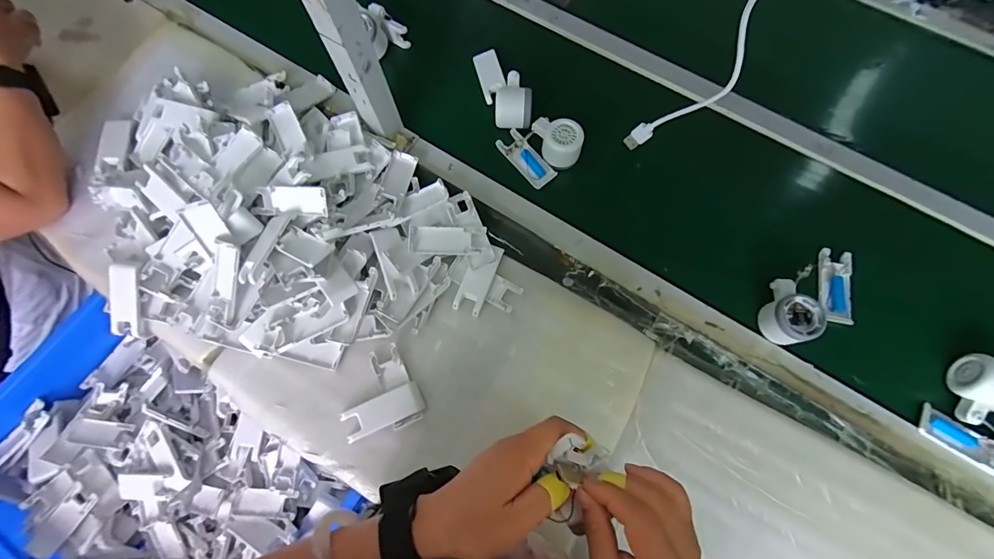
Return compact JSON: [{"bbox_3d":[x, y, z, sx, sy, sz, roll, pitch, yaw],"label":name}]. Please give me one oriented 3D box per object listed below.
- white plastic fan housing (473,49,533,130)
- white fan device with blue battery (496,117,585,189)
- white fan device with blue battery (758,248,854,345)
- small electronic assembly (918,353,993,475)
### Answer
[{"bbox_3d":[0.005,-0.309,0.668,0.062,0.045,0.164,-22,70,-3],"label":"white plastic fan housing"},{"bbox_3d":[0.067,-0.207,0.634,0.095,0.044,0.101,-37,76,-10],"label":"white fan device with blue battery"},{"bbox_3d":[0.430,0.023,0.556,0.164,0.049,0.090,-30,75,-8],"label":"white fan device with blue battery"},{"bbox_3d":[0.596,0.159,0.502,0.097,0.052,0.119,30,76,10],"label":"small electronic assembly"}]

